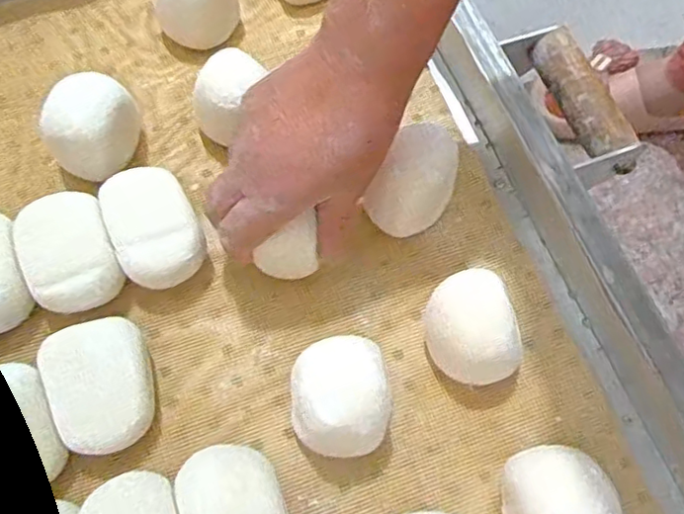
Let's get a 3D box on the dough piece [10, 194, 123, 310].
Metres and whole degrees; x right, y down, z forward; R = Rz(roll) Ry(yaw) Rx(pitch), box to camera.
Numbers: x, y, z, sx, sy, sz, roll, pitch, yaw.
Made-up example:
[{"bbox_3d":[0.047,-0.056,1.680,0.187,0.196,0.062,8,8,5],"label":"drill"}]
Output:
[{"bbox_3d":[-0.164,0.001,0.382,0.051,0.040,0.067,-22,69,-10],"label":"dough piece"}]

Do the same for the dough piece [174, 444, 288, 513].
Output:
[{"bbox_3d":[-0.056,0.133,0.324,0.052,0.052,0.070,-27,70,-12],"label":"dough piece"}]

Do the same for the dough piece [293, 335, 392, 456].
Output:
[{"bbox_3d":[-0.002,0.080,0.345,0.056,0.056,0.061,-1,67,-1],"label":"dough piece"}]

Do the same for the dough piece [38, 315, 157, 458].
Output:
[{"bbox_3d":[-0.133,0.072,0.351,0.050,0.044,0.071,-20,69,-9],"label":"dough piece"}]

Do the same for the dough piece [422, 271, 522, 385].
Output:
[{"bbox_3d":[0.071,0.046,0.361,0.050,0.052,0.061,-15,68,-7],"label":"dough piece"}]

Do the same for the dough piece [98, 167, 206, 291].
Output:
[{"bbox_3d":[-0.115,-0.015,0.388,0.050,0.042,0.071,-24,70,-11],"label":"dough piece"}]

